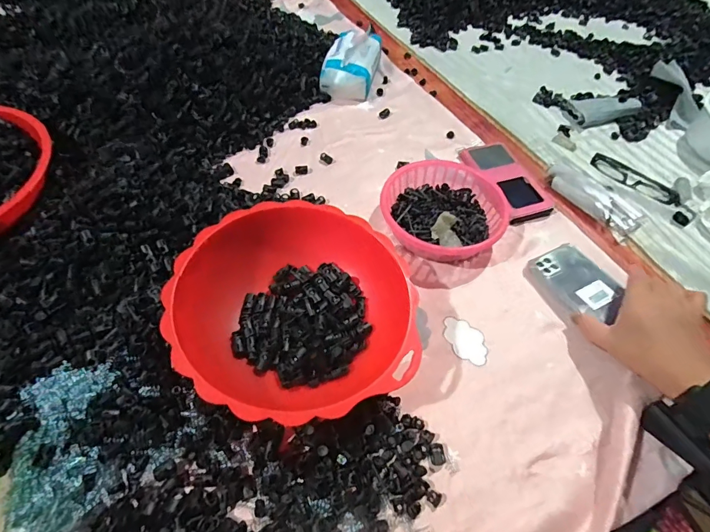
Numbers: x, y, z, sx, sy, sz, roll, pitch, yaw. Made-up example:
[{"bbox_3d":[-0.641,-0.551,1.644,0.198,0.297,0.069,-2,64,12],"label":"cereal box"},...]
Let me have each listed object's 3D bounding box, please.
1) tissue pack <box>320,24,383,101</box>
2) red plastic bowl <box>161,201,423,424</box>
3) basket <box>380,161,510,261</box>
[{"bbox_3d":[-0.006,-0.396,0.799,0.097,0.067,0.160,11,54,3],"label":"tissue pack"},{"bbox_3d":[-0.062,0.048,0.445,0.240,0.069,0.235,2,54,-3],"label":"red plastic bowl"},{"bbox_3d":[0.130,-0.075,0.583,0.194,0.048,0.170,-8,55,-11],"label":"basket"}]

